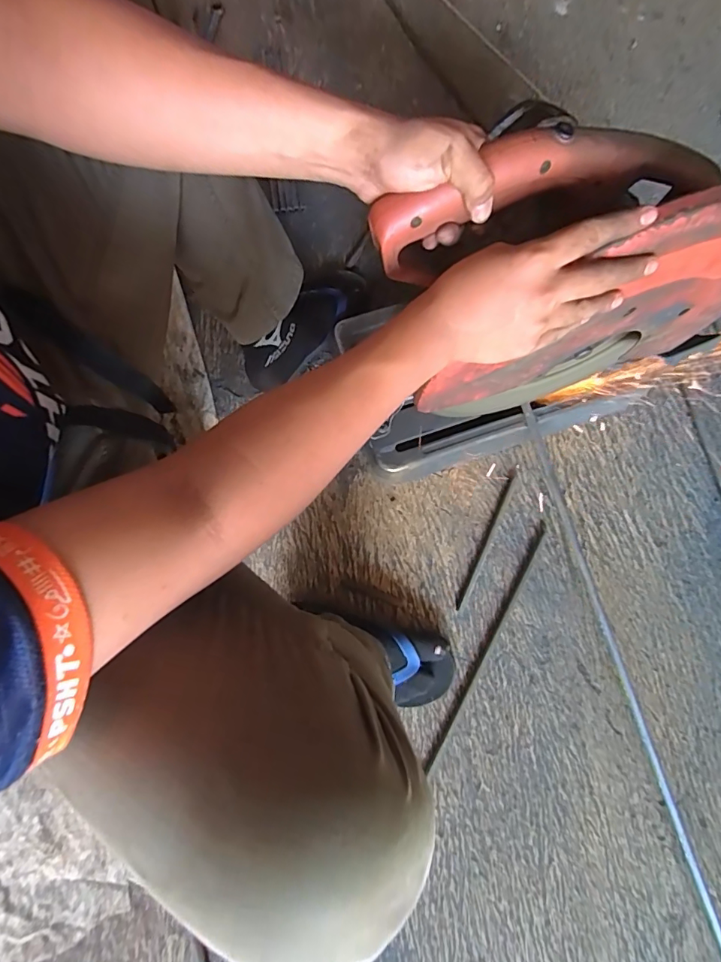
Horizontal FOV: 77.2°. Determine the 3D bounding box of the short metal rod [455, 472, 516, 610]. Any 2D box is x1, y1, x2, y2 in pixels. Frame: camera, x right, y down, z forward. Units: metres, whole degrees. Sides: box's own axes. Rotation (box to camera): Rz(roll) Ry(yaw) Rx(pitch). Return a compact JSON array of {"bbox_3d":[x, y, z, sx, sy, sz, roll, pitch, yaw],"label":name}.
[{"bbox_3d":[0.198,0.087,0.695,0.014,0.005,0.231,24,80,6],"label":"short metal rod"}]

